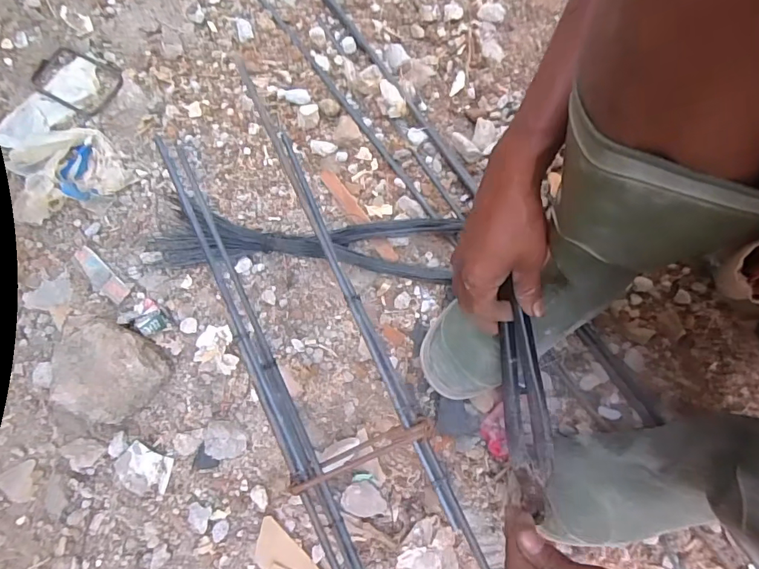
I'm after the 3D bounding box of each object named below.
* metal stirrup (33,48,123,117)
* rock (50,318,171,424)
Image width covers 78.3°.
[{"bbox_3d":[-0.406,-0.272,0.623,0.119,0.007,0.076,25,78,6],"label":"metal stirrup"},{"bbox_3d":[-0.300,0.095,0.514,0.111,0.048,0.096,20,78,5],"label":"rock"}]

